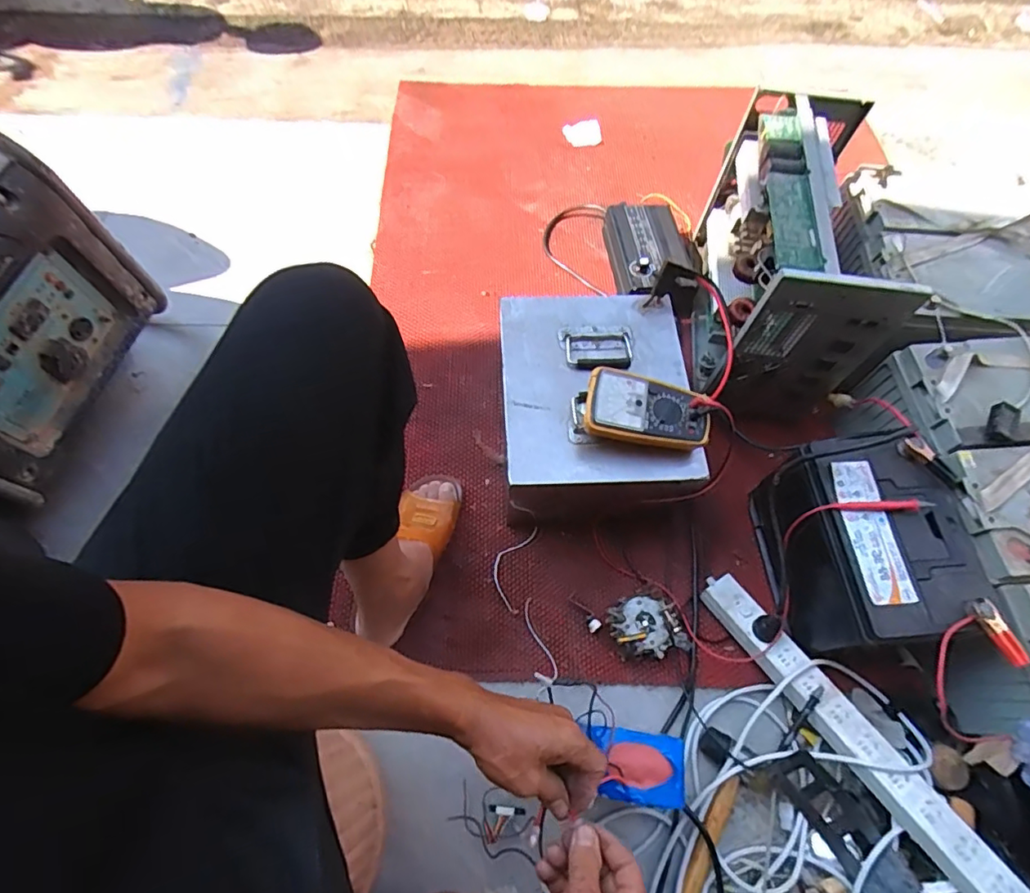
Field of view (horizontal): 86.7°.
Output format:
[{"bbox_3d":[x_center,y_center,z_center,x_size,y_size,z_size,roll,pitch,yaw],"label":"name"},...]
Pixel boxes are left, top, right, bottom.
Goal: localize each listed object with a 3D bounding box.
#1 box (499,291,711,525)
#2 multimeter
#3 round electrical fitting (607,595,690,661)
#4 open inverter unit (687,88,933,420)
[{"bbox_3d":[0.112,-0.055,0.858,0.267,0.175,0.318,-2,67,-3],"label":"box"},{"bbox_3d":[0.174,-0.043,0.730,0.164,0.055,0.089,10,66,2],"label":"multimeter"},{"bbox_3d":[0.186,0.257,0.779,0.095,0.041,0.091,-16,68,-9],"label":"round electrical fitting"},{"bbox_3d":[0.433,-0.299,0.906,0.199,0.324,0.420,7,66,0],"label":"open inverter unit"}]

